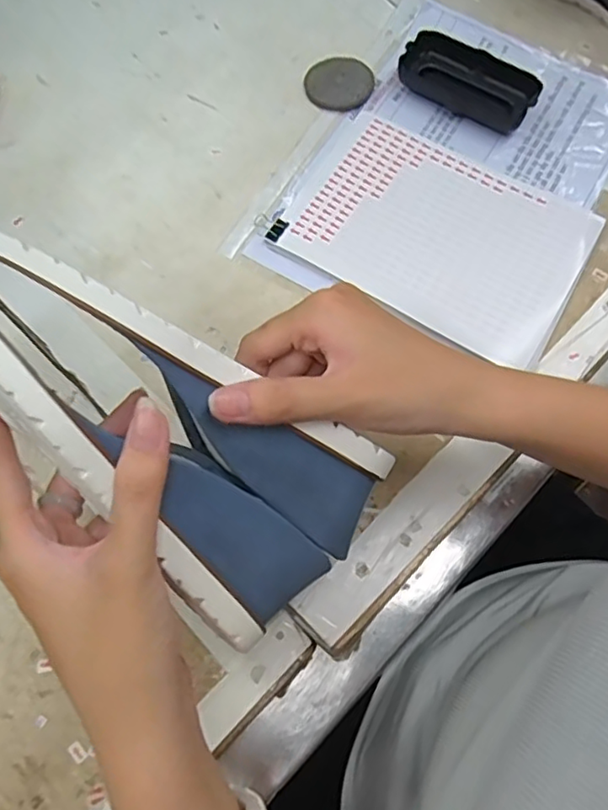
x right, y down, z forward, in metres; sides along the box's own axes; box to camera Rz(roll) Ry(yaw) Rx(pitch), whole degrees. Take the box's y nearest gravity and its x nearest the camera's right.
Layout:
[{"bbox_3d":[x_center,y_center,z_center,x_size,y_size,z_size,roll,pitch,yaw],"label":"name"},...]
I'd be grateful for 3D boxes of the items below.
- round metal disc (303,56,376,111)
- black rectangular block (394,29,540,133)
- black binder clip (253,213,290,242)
[{"bbox_3d":[0.029,-0.273,0.506,0.056,0.008,0.057,0,71,-1],"label":"round metal disc"},{"bbox_3d":[0.135,-0.267,0.497,0.111,0.025,0.054,30,73,8],"label":"black rectangular block"},{"bbox_3d":[-0.027,-0.135,0.455,0.027,0.005,0.019,29,73,8],"label":"black binder clip"}]

